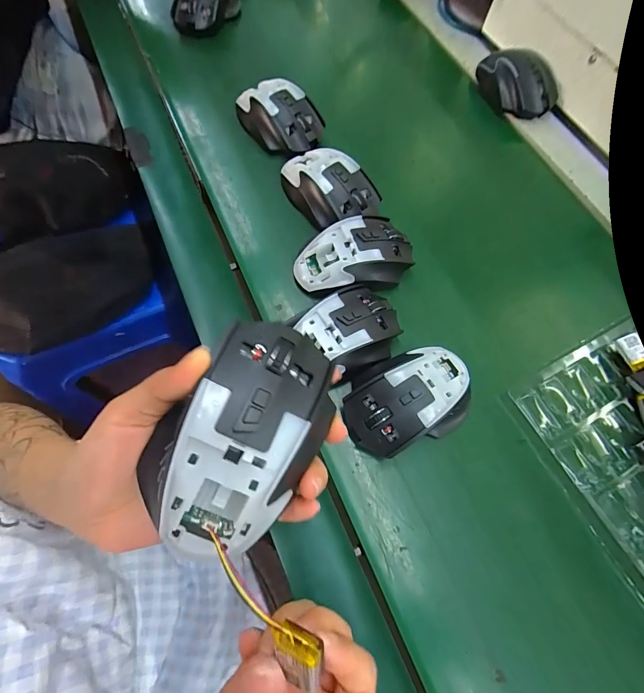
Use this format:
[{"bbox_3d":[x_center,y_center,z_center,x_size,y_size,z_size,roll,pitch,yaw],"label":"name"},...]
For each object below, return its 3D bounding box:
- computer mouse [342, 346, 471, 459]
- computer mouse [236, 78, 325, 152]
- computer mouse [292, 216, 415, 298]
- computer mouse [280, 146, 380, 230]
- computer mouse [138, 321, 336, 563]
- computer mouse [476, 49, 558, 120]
[{"bbox_3d":[0.073,0.041,0.298,0.111,0.040,0.070,-19,68,-11],"label":"computer mouse"},{"bbox_3d":[-0.046,-0.264,0.413,0.068,0.034,0.103,-36,72,-17],"label":"computer mouse"},{"bbox_3d":[0.032,-0.084,0.346,0.110,0.034,0.066,-21,68,-11],"label":"computer mouse"},{"bbox_3d":[0.006,-0.166,0.378,0.065,0.036,0.109,-37,72,-17],"label":"computer mouse"},{"bbox_3d":[-0.038,0.037,0.167,0.066,0.036,0.107,30,68,10],"label":"computer mouse"},{"bbox_3d":[0.249,-0.342,0.472,0.067,0.046,0.108,-16,67,-10],"label":"computer mouse"}]

